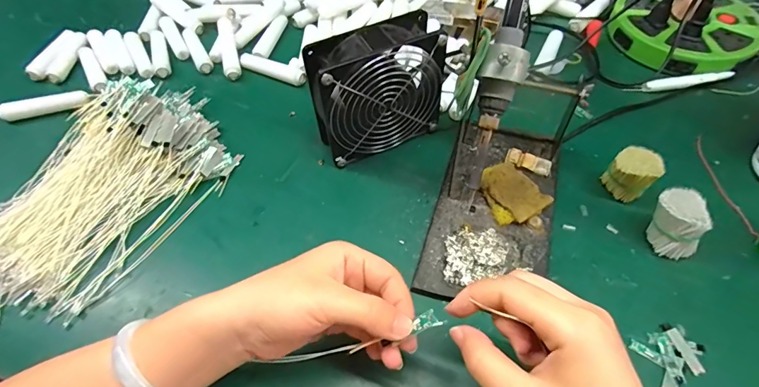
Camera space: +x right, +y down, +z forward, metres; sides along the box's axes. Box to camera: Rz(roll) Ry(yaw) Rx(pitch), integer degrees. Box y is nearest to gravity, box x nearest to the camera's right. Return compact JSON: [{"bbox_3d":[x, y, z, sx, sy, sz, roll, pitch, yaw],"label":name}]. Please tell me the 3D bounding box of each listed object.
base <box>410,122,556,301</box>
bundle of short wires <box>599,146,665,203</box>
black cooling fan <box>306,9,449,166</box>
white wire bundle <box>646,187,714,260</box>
[{"bbox_3d":[0.103,0.014,0.365,0.100,0.023,0.187,15,57,13],"label":"base"},{"bbox_3d":[0.221,-0.014,0.361,0.036,0.048,0.030,38,64,25],"label":"bundle of short wires"},{"bbox_3d":[-0.003,-0.094,0.388,0.120,0.121,0.048,-19,56,-11],"label":"black cooling fan"},{"bbox_3d":[0.241,0.025,0.332,0.031,0.048,0.042,-13,55,-7],"label":"white wire bundle"}]

